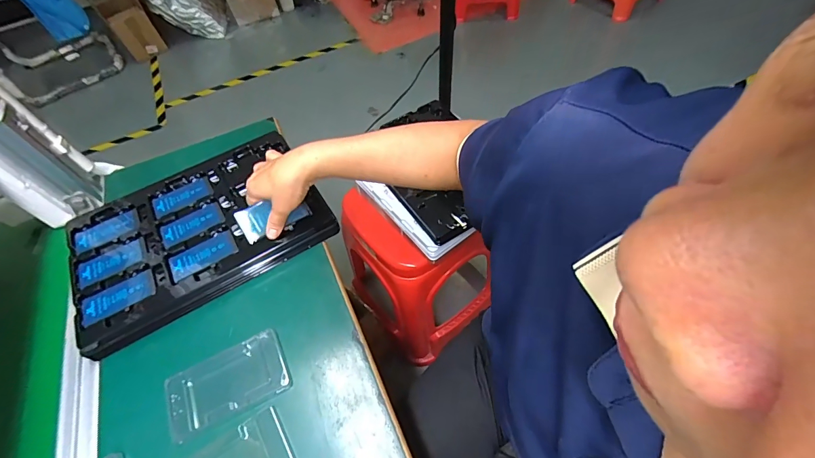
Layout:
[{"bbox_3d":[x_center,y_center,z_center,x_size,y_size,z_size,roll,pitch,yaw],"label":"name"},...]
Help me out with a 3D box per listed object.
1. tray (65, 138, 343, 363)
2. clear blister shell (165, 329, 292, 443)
[{"bbox_3d":[-0.295,-0.005,0.540,0.330,0.038,0.236,-29,58,-13],"label":"tray"},{"bbox_3d":[-0.203,0.173,0.426,0.127,0.007,0.074,-24,56,-14],"label":"clear blister shell"}]

